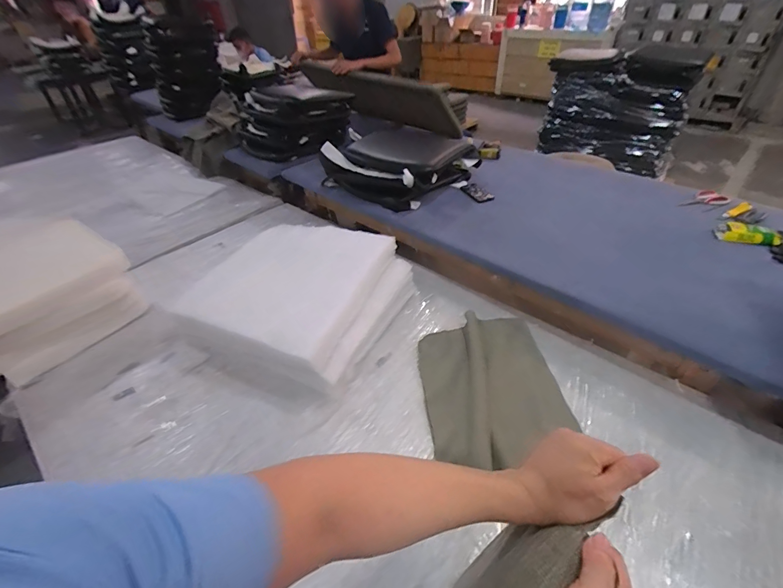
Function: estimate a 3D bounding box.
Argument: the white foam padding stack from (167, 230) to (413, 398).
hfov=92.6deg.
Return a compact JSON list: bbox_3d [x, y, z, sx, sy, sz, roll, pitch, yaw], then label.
[{"bbox_3d":[-0.269,-0.017,1.192,0.560,0.153,0.548,18,46,24],"label":"white foam padding stack"}]

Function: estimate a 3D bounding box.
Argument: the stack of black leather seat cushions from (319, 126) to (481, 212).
[{"bbox_3d":[0.019,-0.578,1.688,0.581,0.204,0.462,21,46,27],"label":"stack of black leather seat cushions"}]

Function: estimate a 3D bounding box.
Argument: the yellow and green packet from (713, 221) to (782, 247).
[{"bbox_3d":[1.178,-0.204,1.238,0.168,0.023,0.099,14,43,20],"label":"yellow and green packet"}]

